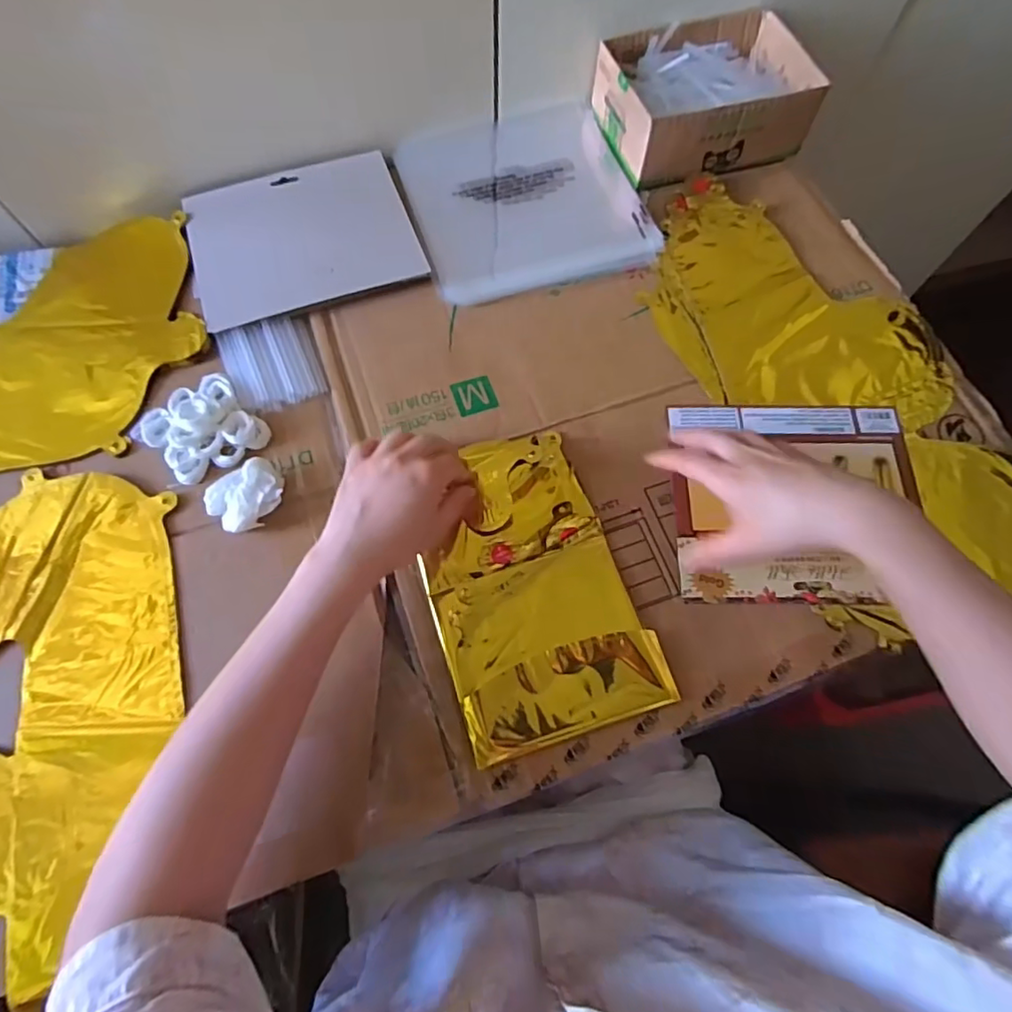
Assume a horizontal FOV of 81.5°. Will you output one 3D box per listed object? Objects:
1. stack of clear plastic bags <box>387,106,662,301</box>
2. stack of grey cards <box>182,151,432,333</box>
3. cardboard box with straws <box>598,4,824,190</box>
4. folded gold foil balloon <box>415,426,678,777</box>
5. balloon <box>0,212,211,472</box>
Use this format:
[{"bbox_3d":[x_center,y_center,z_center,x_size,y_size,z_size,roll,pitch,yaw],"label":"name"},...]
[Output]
[{"bbox_3d":[0.015,-0.308,0.569,0.211,0.014,0.234,-15,68,-7],"label":"stack of clear plastic bags"},{"bbox_3d":[-0.181,-0.241,0.528,0.194,0.015,0.152,-17,69,-8],"label":"stack of grey cards"},{"bbox_3d":[0.193,-0.397,0.573,0.188,0.066,0.138,-15,69,-7],"label":"cardboard box with straws"},{"bbox_3d":[0.016,0.055,0.429,0.140,0.024,0.217,-17,69,-8],"label":"folded gold foil balloon"},{"bbox_3d":[-0.456,-0.111,0.477,0.399,0.008,0.215,-17,69,-8],"label":"balloon"}]

